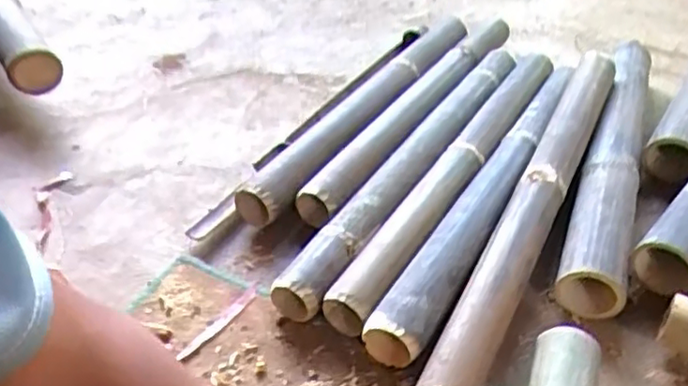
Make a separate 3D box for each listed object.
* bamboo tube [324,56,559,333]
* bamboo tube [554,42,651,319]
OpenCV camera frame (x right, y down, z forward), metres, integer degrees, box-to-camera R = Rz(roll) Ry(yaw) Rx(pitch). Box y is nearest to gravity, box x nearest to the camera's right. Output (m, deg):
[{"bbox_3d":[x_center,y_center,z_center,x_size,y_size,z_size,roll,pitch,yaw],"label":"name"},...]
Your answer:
[{"bbox_3d":[0.165,-0.037,0.890,0.063,0.055,0.619,19,42,27],"label":"bamboo tube"},{"bbox_3d":[0.374,-0.062,0.898,0.074,0.081,0.571,12,39,19],"label":"bamboo tube"}]

